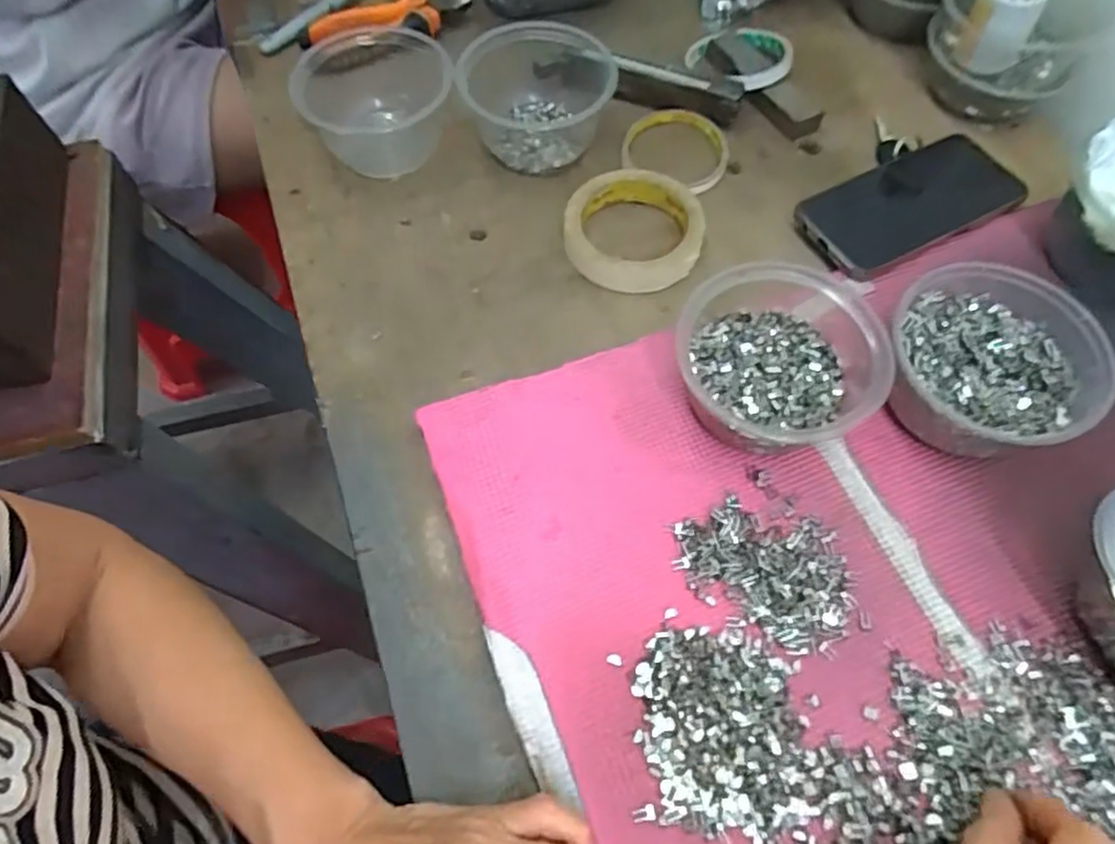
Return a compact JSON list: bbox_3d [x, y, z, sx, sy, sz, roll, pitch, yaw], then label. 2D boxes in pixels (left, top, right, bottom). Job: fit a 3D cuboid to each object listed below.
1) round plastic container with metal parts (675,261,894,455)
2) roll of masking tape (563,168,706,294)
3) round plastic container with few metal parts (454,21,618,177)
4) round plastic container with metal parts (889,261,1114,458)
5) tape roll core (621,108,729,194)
[{"bbox_3d":[0.130,-0.034,0.406,0.115,0.061,0.117,0,63,1],"label":"round plastic container with metal parts"},{"bbox_3d":[0.057,-0.141,0.494,0.094,0.024,0.099,0,63,1],"label":"roll of masking tape"},{"bbox_3d":[-0.009,-0.248,0.526,0.129,0.058,0.098,-11,63,-5],"label":"round plastic container with few metal parts"},{"bbox_3d":[0.250,-0.032,0.405,0.109,0.056,0.116,0,63,1],"label":"round plastic container with metal parts"},{"bbox_3d":[0.094,-0.217,0.540,0.081,0.017,0.080,0,63,1],"label":"tape roll core"}]

